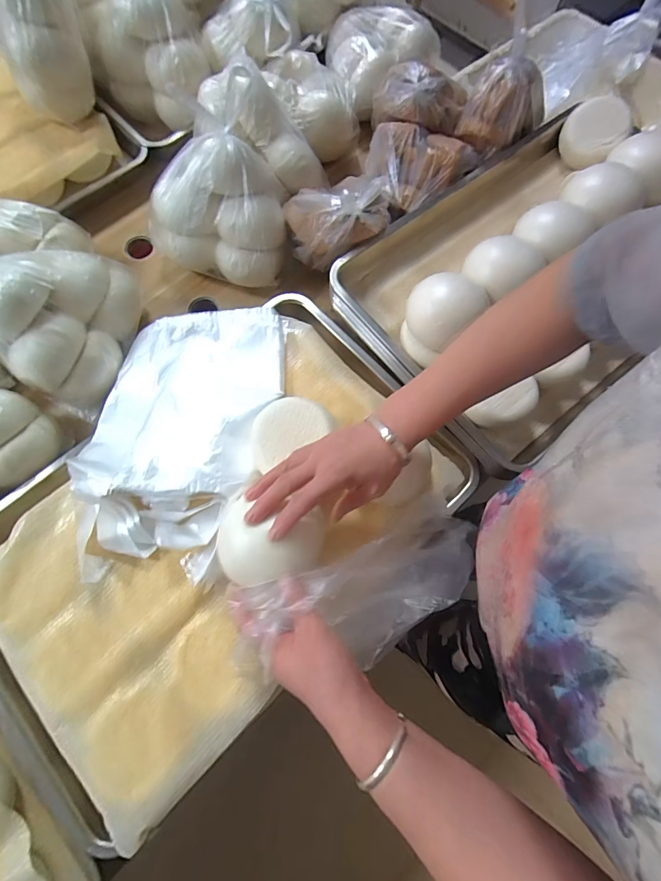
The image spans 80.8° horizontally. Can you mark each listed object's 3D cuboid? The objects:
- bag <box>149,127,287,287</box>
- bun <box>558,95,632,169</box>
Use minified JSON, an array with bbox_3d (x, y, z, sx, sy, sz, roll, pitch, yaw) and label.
[{"bbox_3d":[-0.171,-0.343,0.574,0.208,0.129,0.167,3,73,0],"label":"bag"},{"bbox_3d":[0.428,-0.503,0.632,0.087,0.058,0.090,0,73,-1],"label":"bun"}]

